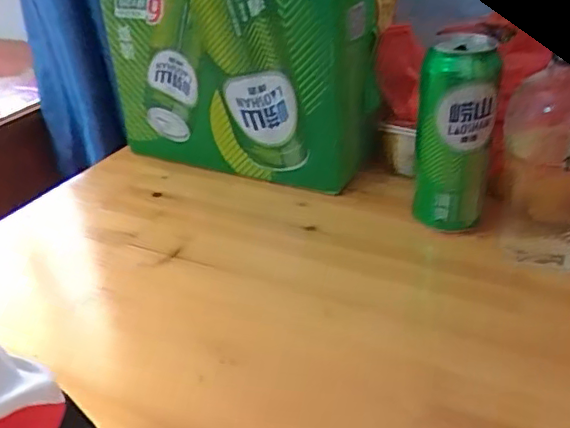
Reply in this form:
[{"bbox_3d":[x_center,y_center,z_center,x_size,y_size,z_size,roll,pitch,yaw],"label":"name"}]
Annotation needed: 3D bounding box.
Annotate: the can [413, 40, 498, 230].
[{"bbox_3d":[0.151,-0.067,0.531,0.065,0.167,0.063,5,33,14],"label":"can"}]

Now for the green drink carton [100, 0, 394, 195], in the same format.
[{"bbox_3d":[-0.038,-0.180,0.697,0.307,0.223,0.178,8,33,19],"label":"green drink carton"}]

